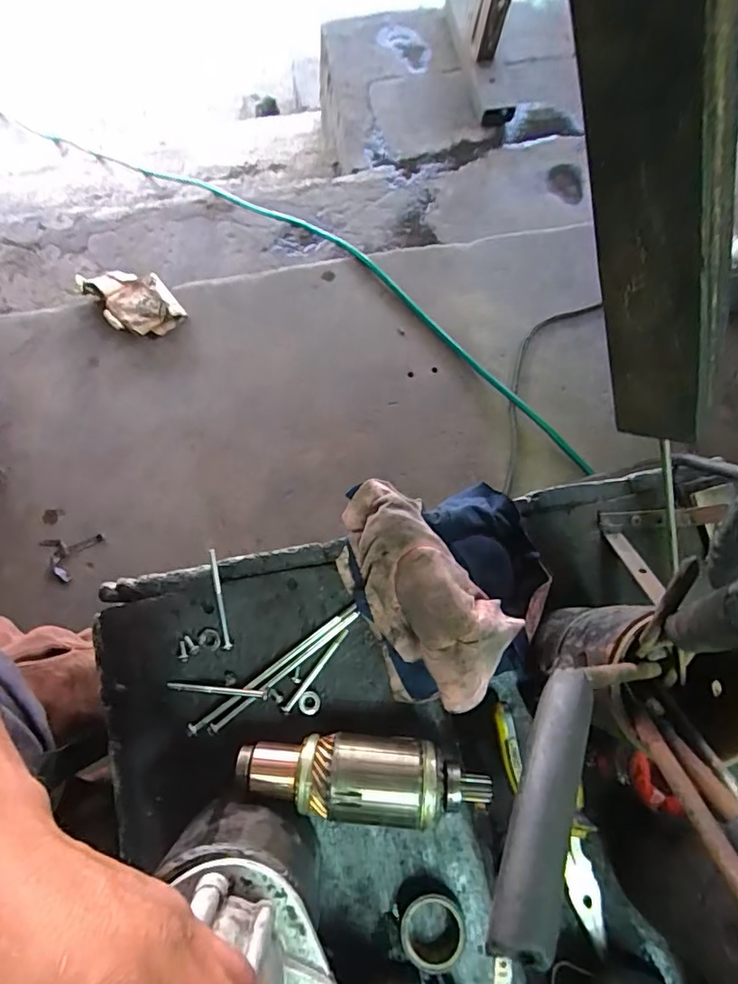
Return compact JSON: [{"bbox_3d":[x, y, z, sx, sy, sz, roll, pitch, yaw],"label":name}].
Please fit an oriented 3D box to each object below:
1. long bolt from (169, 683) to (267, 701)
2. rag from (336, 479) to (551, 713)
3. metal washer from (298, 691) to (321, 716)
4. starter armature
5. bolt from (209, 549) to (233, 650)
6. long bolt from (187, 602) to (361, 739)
[{"bbox_3d":[-0.122,0.159,0.416,0.081,0.007,0.007,5,76,1],"label":"long bolt"},{"bbox_3d":[0.063,0.064,0.414,0.151,0.067,0.176,-25,79,-9],"label":"rag"},{"bbox_3d":[-0.048,0.171,0.420,0.017,0.004,0.018,1,76,-3],"label":"metal washer"},{"bbox_3d":[-0.005,0.211,0.389,0.180,0.058,0.053,5,76,-2],"label":"starter armature"},{"bbox_3d":[-0.124,0.089,0.432,0.008,0.007,0.082,-10,76,-3],"label":"bolt"},{"bbox_3d":[-0.077,0.143,0.422,0.160,0.006,0.008,-36,81,-11],"label":"long bolt"}]

